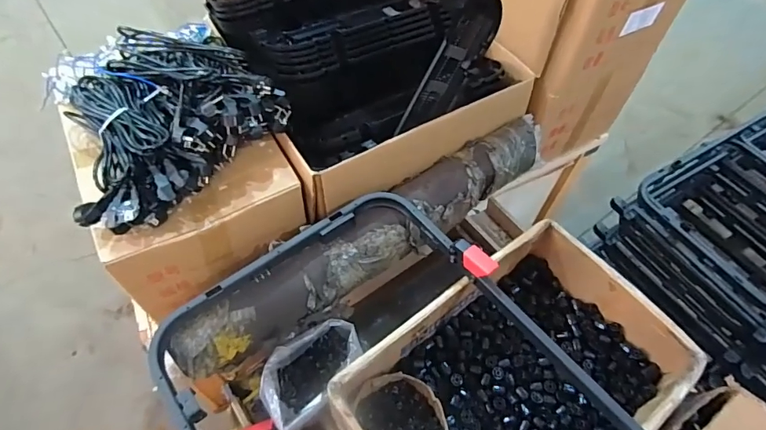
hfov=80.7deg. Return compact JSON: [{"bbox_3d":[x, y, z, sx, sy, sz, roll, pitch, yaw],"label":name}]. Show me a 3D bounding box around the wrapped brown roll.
[{"bbox_3d":[0.010,0.030,0.863,0.829,0.126,0.126,-32,62,-22],"label":"wrapped brown roll"}]

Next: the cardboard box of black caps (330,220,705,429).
[{"bbox_3d":[0.216,0.285,0.756,0.527,0.150,0.345,-32,62,-22],"label":"cardboard box of black caps"}]

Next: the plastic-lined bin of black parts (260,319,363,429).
[{"bbox_3d":[-0.127,0.277,0.797,0.185,0.097,0.120,-30,61,-21],"label":"plastic-lined bin of black parts"}]

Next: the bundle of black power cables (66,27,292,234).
[{"bbox_3d":[-0.409,-0.200,0.818,0.384,0.099,0.414,-33,62,-22],"label":"bundle of black power cables"}]

